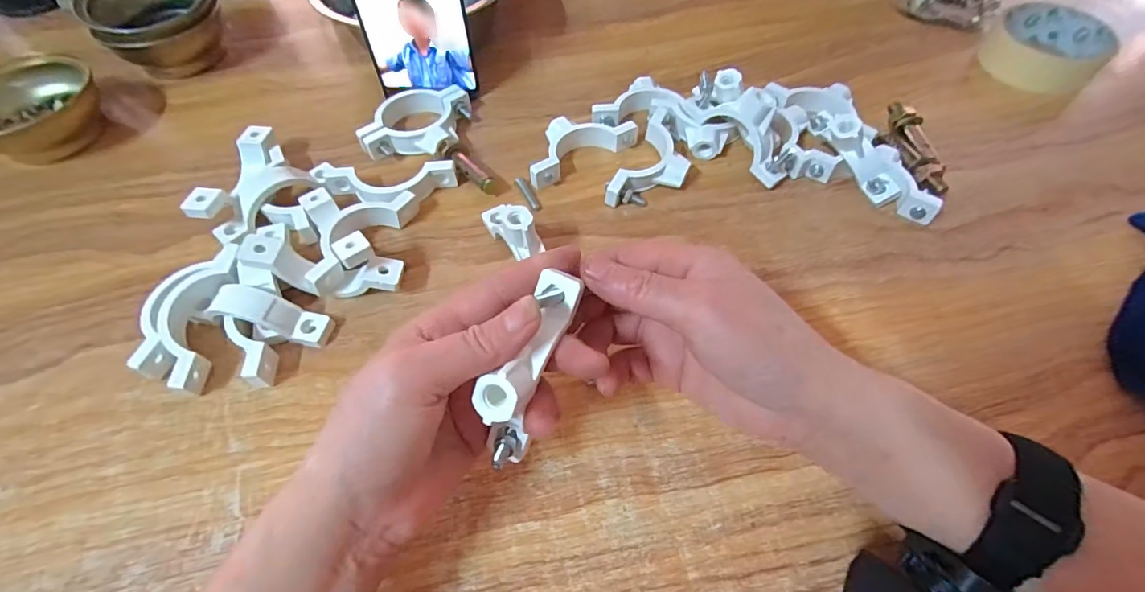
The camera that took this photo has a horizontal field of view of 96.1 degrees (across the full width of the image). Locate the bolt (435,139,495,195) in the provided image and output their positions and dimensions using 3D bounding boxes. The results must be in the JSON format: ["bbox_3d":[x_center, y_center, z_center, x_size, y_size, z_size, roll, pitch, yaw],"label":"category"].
[{"bbox_3d":[-0.075,-0.094,0.374,0.056,0.016,0.019,38,65,23],"label":"bolt"}]

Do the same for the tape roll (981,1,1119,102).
[{"bbox_3d":[0.394,-0.206,0.430,0.091,0.030,0.083,0,57,1],"label":"tape roll"}]

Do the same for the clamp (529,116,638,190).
[{"bbox_3d":[0.000,-0.114,0.382,0.089,0.021,0.044,-32,62,-18],"label":"clamp"}]

